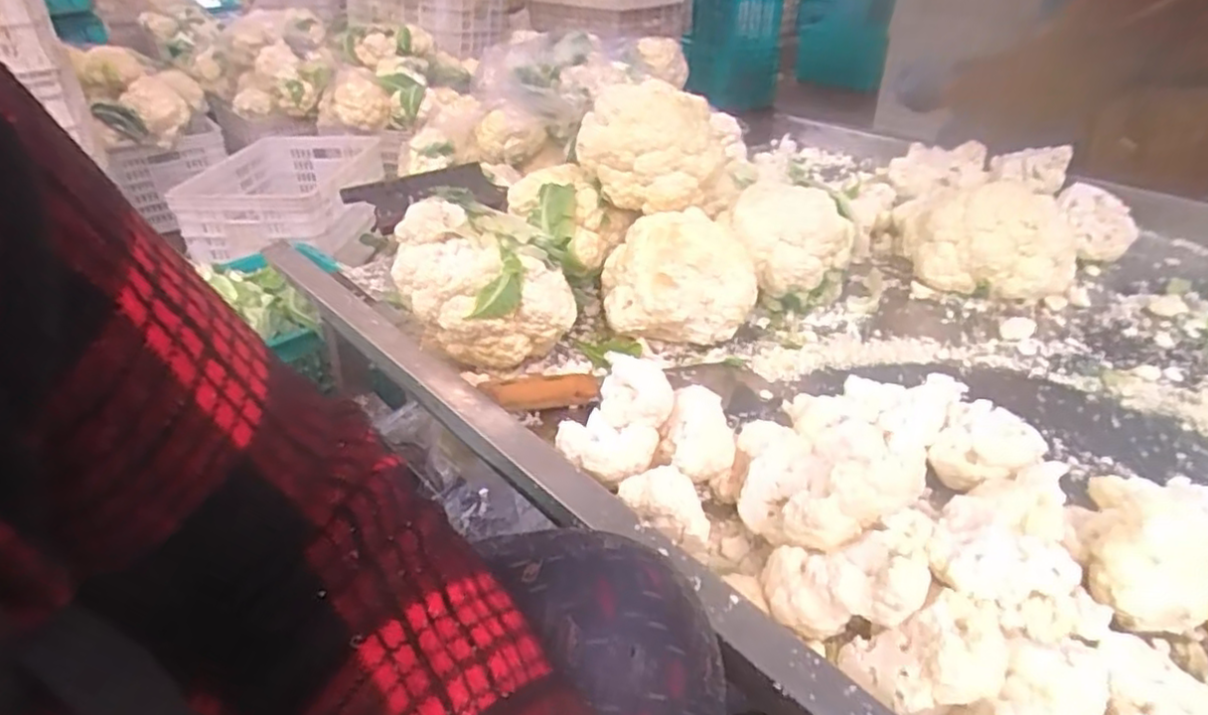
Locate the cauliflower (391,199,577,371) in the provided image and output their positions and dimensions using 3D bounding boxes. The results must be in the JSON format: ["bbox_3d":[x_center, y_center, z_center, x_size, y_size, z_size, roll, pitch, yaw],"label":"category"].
[{"bbox_3d":[-0.124,-0.071,0.703,0.156,0.133,0.150,-15,35,-19],"label":"cauliflower"}]

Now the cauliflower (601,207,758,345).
[{"bbox_3d":[0.080,-0.075,0.760,0.159,0.131,0.133,-1,32,2],"label":"cauliflower"}]

